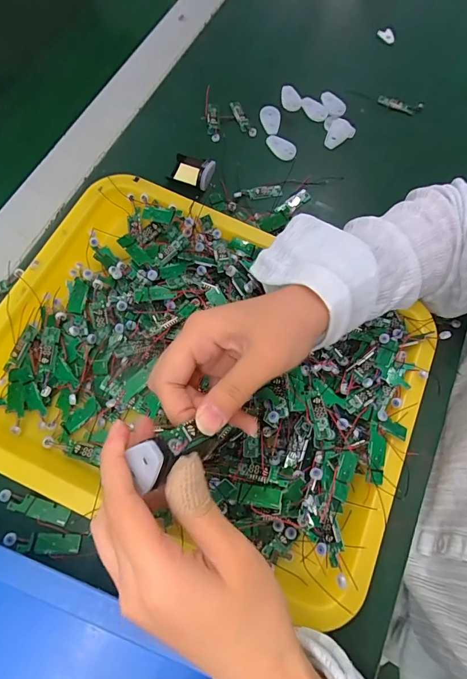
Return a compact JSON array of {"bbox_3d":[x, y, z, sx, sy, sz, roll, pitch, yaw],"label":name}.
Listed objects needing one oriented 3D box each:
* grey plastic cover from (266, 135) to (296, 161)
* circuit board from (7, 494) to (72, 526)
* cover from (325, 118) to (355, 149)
[{"bbox_3d":[0.052,-0.211,0.406,0.037,0.008,0.018,41,72,9],"label":"grey plastic cover"},{"bbox_3d":[-0.142,0.125,0.273,0.042,0.005,0.013,19,69,-6],"label":"circuit board"},{"bbox_3d":[0.119,-0.232,0.418,0.027,0.013,0.039,33,71,7],"label":"cover"}]

